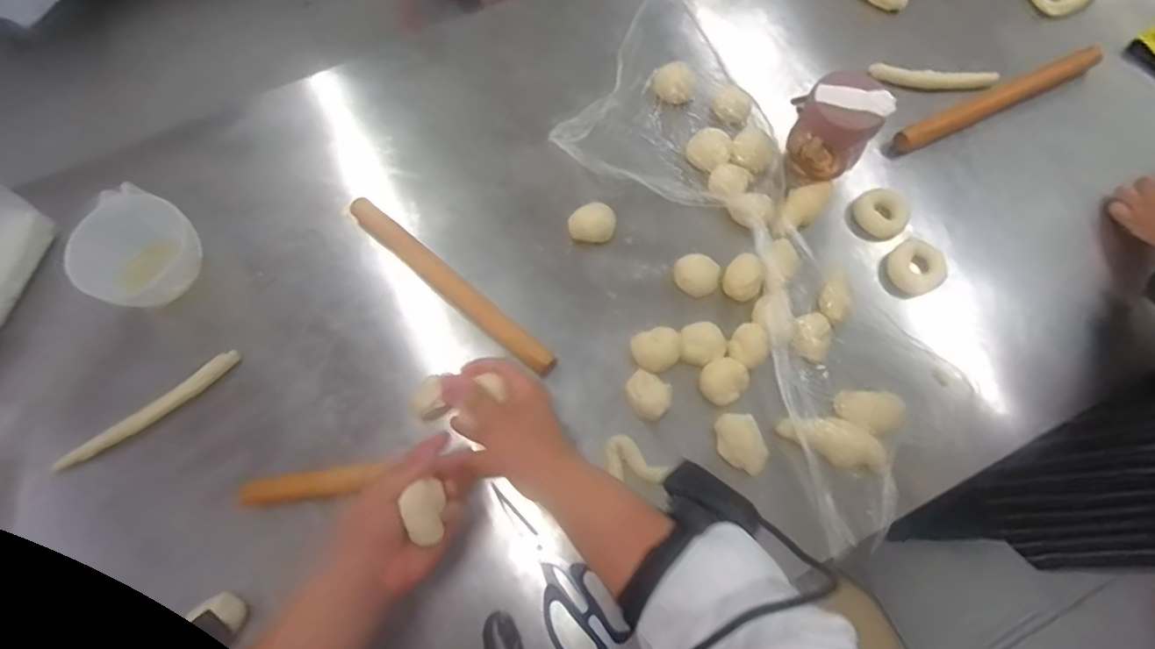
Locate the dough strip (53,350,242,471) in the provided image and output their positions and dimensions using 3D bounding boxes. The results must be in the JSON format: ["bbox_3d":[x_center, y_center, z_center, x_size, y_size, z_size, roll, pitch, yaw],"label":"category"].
[{"bbox_3d":[-0.437,0.089,0.612,0.191,0.016,0.021,-35,73,-12],"label":"dough strip"}]

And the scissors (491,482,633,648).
[{"bbox_3d":[-0.027,0.234,0.568,0.064,0.009,0.180,-33,72,-11],"label":"scissors"}]

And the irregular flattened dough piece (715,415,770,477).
[{"bbox_3d":[0.163,0.122,0.605,0.043,0.040,0.060,-23,70,-8],"label":"irregular flattened dough piece"}]

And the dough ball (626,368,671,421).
[{"bbox_3d":[0.072,0.076,0.624,0.048,0.039,0.045,0,69,1],"label":"dough ball"}]

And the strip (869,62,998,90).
[{"bbox_3d":[0.450,-0.311,0.751,0.150,0.018,0.034,6,69,3],"label":"strip"}]

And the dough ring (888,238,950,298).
[{"bbox_3d":[0.382,-0.063,0.678,0.060,0.021,0.060,0,69,1],"label":"dough ring"}]

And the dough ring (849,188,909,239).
[{"bbox_3d":[0.348,-0.127,0.689,0.060,0.028,0.051,38,74,14],"label":"dough ring"}]

